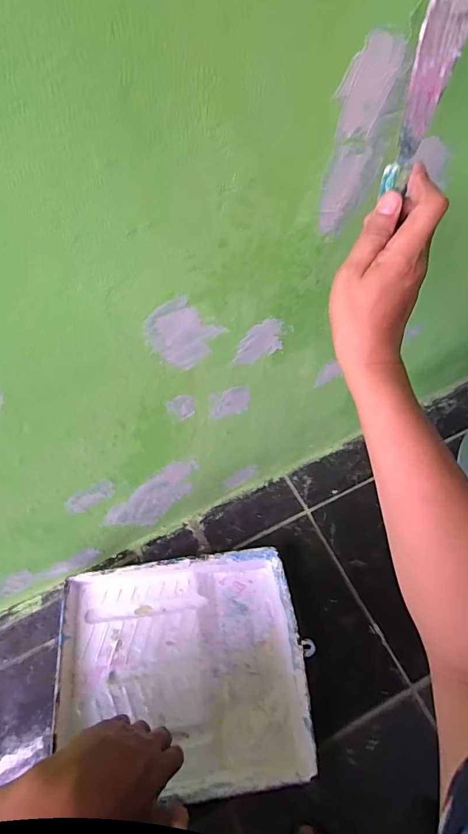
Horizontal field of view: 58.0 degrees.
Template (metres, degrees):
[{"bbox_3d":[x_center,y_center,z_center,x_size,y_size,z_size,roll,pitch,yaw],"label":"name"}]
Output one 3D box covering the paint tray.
[{"bbox_3d":[-0.075,0.364,0.617,0.337,0.059,0.283,-8,59,-2],"label":"paint tray"}]

